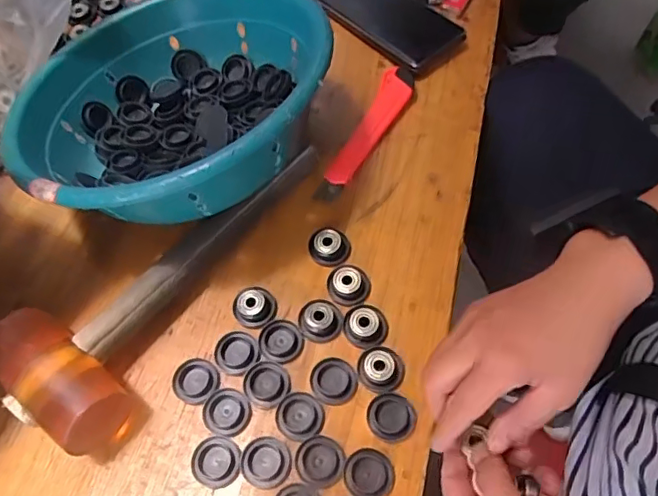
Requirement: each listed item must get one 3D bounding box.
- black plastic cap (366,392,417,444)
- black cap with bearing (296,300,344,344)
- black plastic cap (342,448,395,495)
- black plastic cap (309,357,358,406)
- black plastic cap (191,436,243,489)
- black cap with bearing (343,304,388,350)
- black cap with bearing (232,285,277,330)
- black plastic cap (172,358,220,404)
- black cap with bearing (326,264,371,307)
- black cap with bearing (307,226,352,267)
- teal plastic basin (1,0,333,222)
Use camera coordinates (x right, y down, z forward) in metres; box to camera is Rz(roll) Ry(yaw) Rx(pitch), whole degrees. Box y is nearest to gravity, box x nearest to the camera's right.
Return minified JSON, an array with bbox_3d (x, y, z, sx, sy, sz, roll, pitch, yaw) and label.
[{"bbox_3d":[0.044,0.118,0.394,0.033,0.006,0.031,-2,61,4],"label":"black plastic cap"},{"bbox_3d":[-0.006,0.053,0.428,0.033,0.012,0.032,-2,61,4],"label":"black cap with bearing"},{"bbox_3d":[0.027,0.152,0.376,0.032,0.004,0.032,-2,61,4],"label":"black plastic cap"},{"bbox_3d":[0.004,0.096,0.408,0.033,0.004,0.032,-2,61,4],"label":"black plastic cap"},{"bbox_3d":[-0.077,0.147,0.389,0.033,0.005,0.032,-2,61,4],"label":"black plastic cap"},{"bbox_3d":[0.028,0.056,0.421,0.033,0.010,0.031,-2,61,4],"label":"black cap with bearing"},{"bbox_3d":[-0.058,0.045,0.439,0.032,0.011,0.032,-2,61,4],"label":"black cap with bearing"},{"bbox_3d":[-0.098,0.098,0.417,0.030,0.006,0.032,-2,61,4],"label":"black plastic cap"},{"bbox_3d":[0.016,0.027,0.439,0.033,0.010,0.032,-2,61,4],"label":"black cap with bearing"},{"bbox_3d":[0.001,-0.002,0.458,0.032,0.016,0.032,-2,61,4],"label":"black cap with bearing"},{"bbox_3d":[-0.127,-0.115,0.463,0.235,0.130,0.242,-2,61,4],"label":"teal plastic basin"}]

